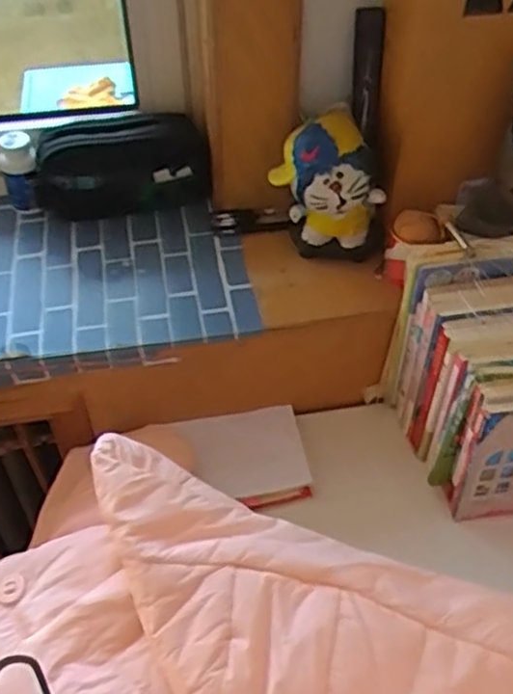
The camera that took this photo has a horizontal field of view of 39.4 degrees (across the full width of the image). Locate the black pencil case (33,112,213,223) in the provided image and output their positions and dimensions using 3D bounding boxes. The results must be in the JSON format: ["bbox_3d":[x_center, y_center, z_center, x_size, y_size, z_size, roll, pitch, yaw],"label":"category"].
[{"bbox_3d":[-0.179,-0.231,0.968,0.229,0.136,0.057,-17,49,-15],"label":"black pencil case"}]

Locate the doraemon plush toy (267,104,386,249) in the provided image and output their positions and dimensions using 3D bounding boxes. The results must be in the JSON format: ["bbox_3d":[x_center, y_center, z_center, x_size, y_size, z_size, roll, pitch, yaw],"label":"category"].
[{"bbox_3d":[0.086,-0.203,0.918,0.121,0.172,0.106,-18,50,-16],"label":"doraemon plush toy"}]

